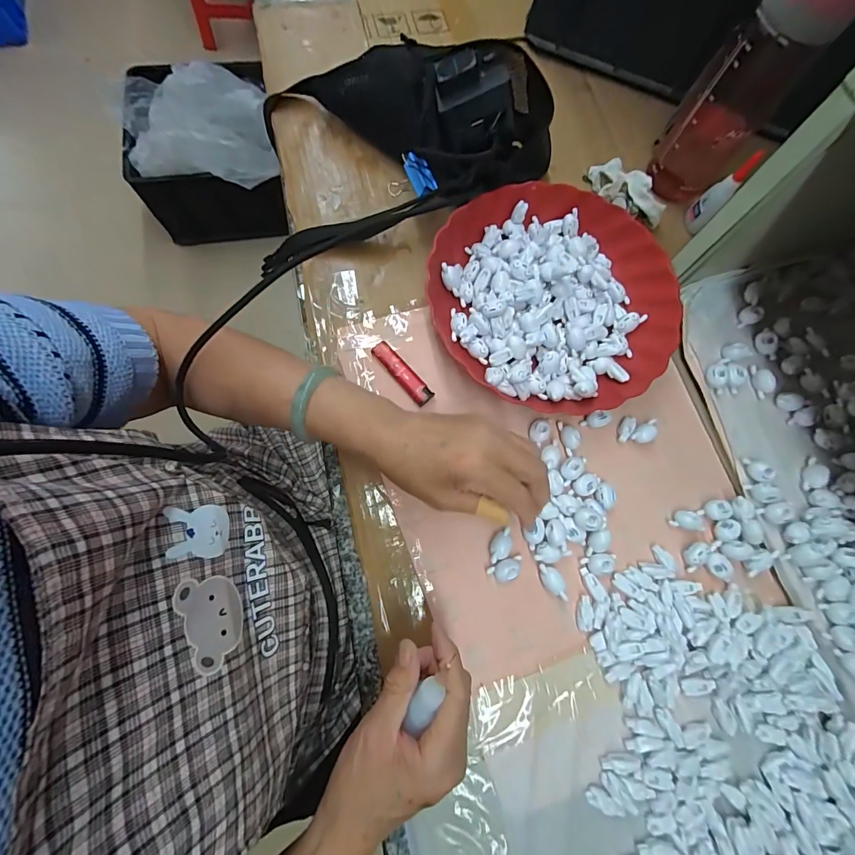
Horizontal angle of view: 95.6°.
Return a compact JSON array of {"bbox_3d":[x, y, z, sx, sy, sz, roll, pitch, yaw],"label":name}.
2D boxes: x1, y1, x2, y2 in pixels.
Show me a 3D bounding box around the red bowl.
[{"bbox_3d":[0.129,-0.131,0.388,0.232,0.037,0.234,0,75,-1],"label":"red bowl"}]

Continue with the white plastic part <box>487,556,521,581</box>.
[{"bbox_3d":[0.068,0.124,0.338,0.031,0.014,0.017,-9,75,-4],"label":"white plastic part"}]

